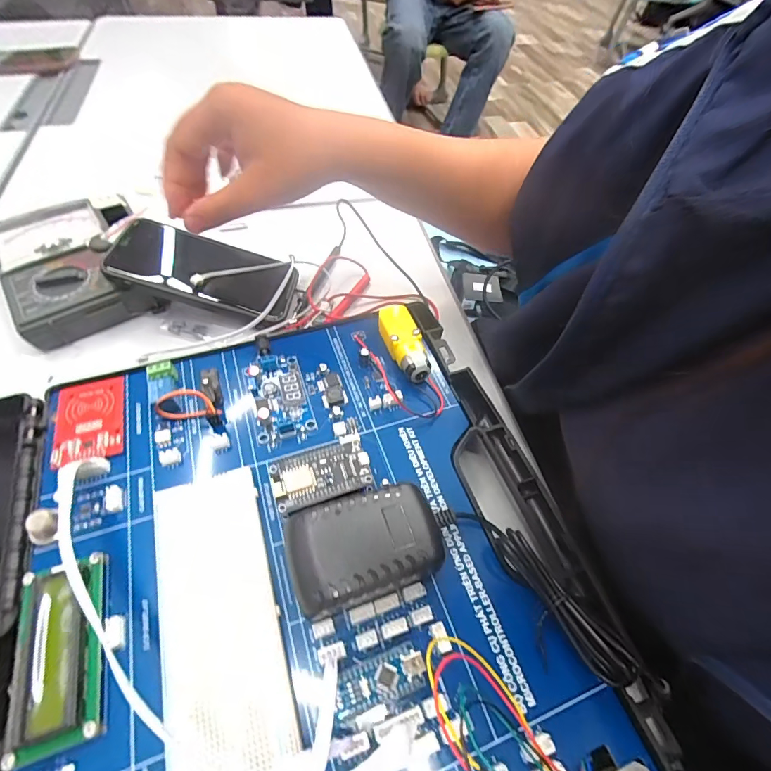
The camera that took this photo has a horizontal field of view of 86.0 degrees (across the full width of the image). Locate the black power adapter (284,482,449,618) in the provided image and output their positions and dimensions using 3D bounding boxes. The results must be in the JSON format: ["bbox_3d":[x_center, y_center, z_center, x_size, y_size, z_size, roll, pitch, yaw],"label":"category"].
[{"bbox_3d":[-0.011,0.087,0.221,0.077,0.038,0.050,-15,57,-12],"label":"black power adapter"}]

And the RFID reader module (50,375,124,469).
[{"bbox_3d":[-0.196,0.021,0.273,0.040,0.005,0.064,-15,57,-13],"label":"RFID reader module"}]

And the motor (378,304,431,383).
[{"bbox_3d":[0.013,-0.030,0.310,0.026,0.025,0.061,-10,56,-9],"label":"motor"}]

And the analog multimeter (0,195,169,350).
[{"bbox_3d":[-0.286,-0.109,0.384,0.117,0.040,0.162,-25,59,-17],"label":"analog multimeter"}]

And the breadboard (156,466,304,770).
[{"bbox_3d":[-0.082,0.121,0.206,0.051,0.013,0.163,-15,57,-13],"label":"breadboard"}]

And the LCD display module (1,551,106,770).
[{"bbox_3d":[-0.155,0.124,0.196,0.034,0.012,0.079,-15,57,-12],"label":"LCD display module"}]

